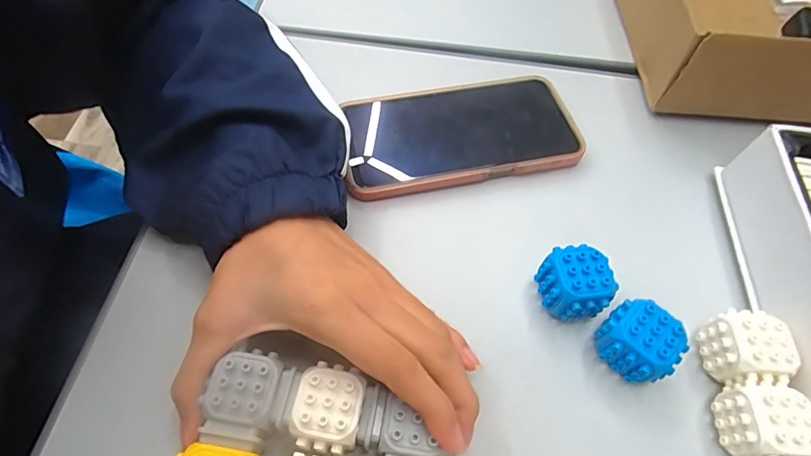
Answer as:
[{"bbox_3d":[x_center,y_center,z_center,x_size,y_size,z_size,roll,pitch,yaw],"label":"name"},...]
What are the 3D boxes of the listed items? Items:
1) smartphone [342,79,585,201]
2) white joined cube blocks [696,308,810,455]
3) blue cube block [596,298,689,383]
[{"bbox_3d":[0.037,-0.067,0.325,0.162,0.016,0.081,-11,61,-9],"label":"smartphone"},{"bbox_3d":[0.176,0.082,0.234,0.032,0.035,0.071,8,59,2],"label":"white joined cube blocks"},{"bbox_3d":[0.122,0.062,0.244,0.037,0.036,0.032,41,65,19],"label":"blue cube block"}]

